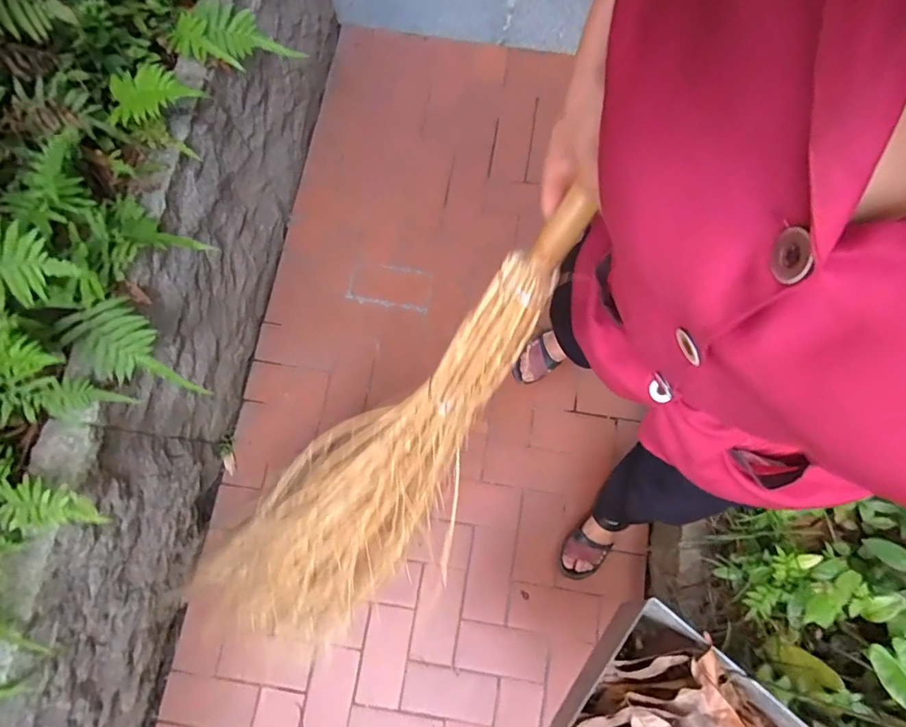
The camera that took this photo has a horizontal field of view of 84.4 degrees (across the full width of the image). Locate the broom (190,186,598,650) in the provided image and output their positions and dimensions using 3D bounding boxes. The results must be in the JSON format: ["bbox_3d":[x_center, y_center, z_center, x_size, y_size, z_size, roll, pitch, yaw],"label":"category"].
[{"bbox_3d":[-0.114,0.147,0.648,0.210,0.095,0.837,47,122,9],"label":"broom"}]

